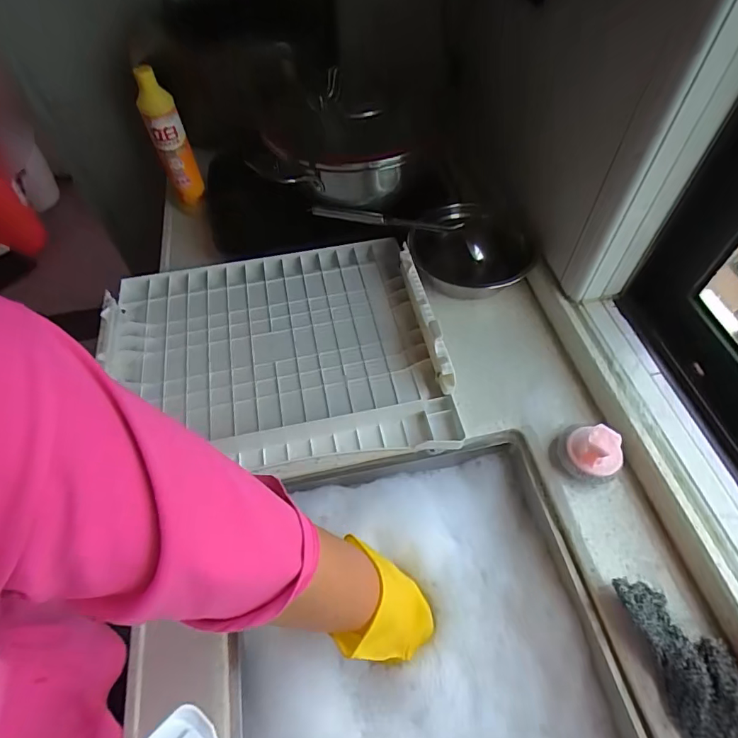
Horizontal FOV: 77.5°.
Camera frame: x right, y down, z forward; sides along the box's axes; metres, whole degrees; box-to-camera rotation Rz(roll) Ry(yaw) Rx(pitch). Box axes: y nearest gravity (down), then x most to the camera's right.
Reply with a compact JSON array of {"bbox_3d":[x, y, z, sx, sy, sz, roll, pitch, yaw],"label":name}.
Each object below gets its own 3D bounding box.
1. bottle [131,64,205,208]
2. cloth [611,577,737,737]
[{"bbox_3d":[-0.307,-0.353,0.716,0.050,0.198,0.039,-23,59,-12],"label":"bottle"},{"bbox_3d":[0.297,0.279,0.421,0.066,0.047,0.165,-12,57,-6],"label":"cloth"}]

